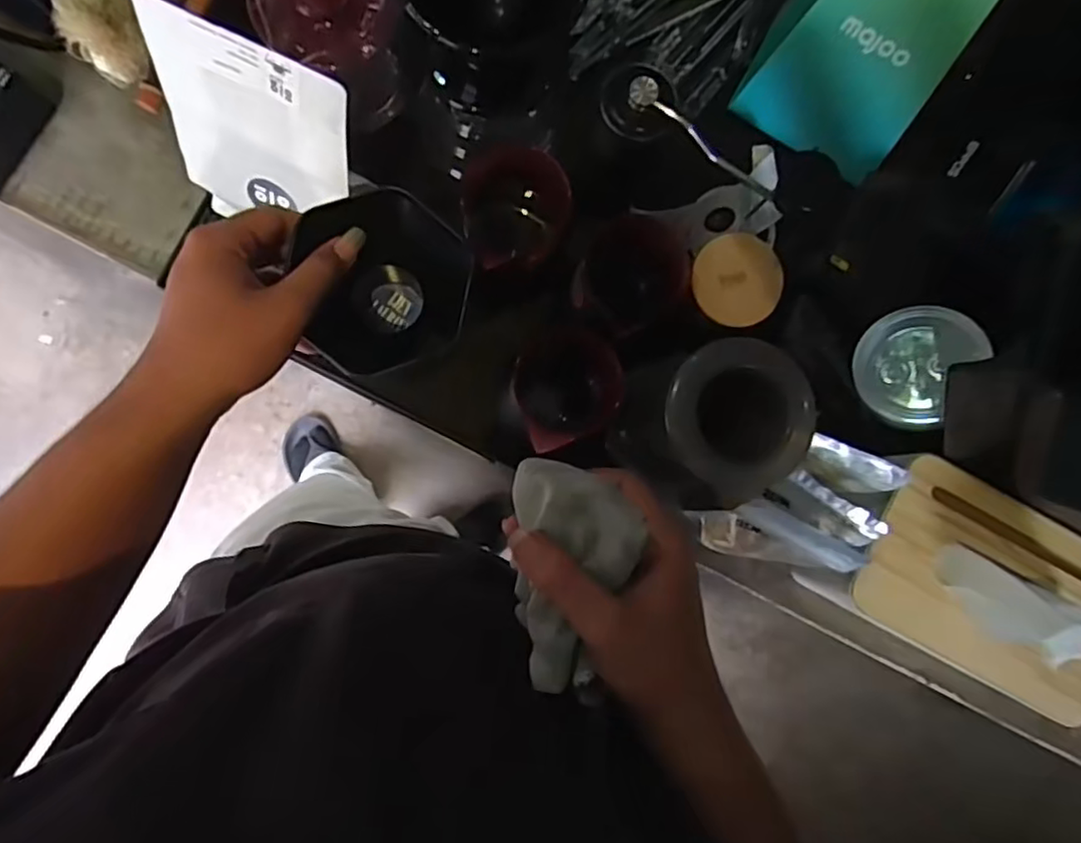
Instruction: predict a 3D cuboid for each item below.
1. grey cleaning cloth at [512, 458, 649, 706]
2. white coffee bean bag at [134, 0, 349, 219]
[{"bbox_3d":[0.016,0.079,0.326,0.055,0.050,0.116,-1,88,-5],"label":"grey cleaning cloth"},{"bbox_3d":[-0.188,-0.184,0.436,0.128,0.158,0.009,27,63,-4],"label":"white coffee bean bag"}]

